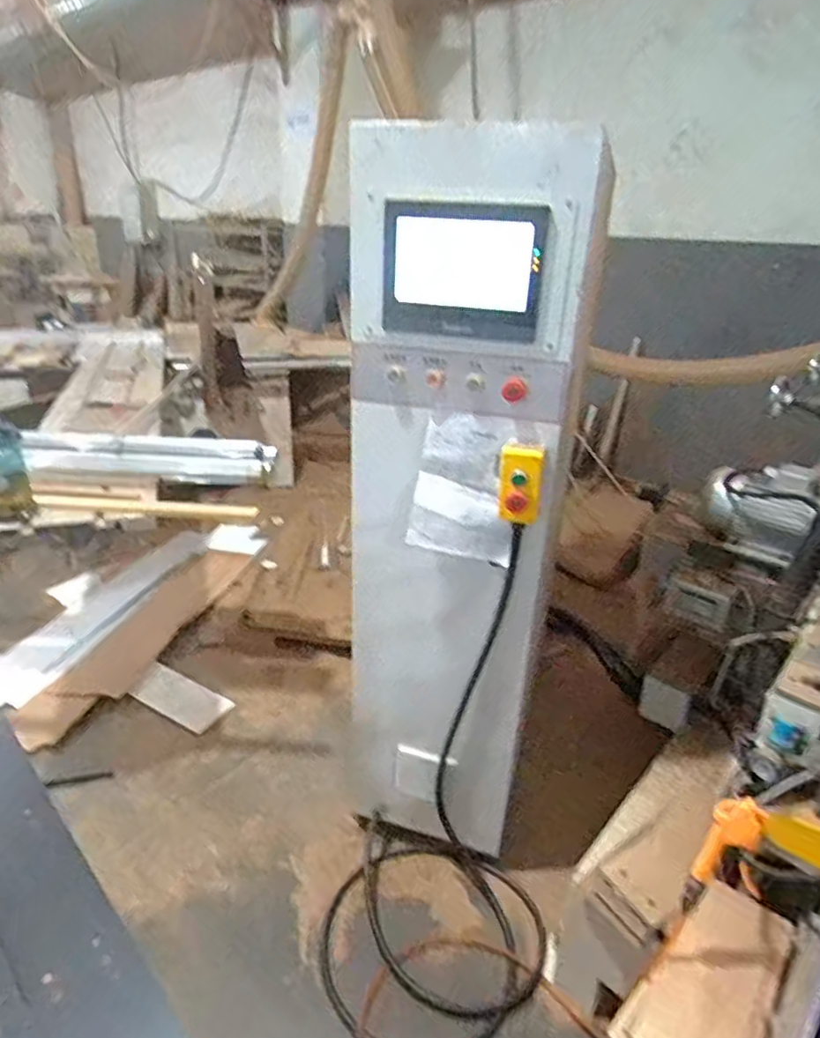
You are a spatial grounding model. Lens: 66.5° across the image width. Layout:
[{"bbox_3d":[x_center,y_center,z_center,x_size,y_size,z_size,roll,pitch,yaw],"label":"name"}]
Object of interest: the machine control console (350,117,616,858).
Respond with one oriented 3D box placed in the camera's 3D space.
[{"bbox_3d":[0.120,0.061,1.318,0.440,1.471,0.232,16,28,26],"label":"machine control console"}]

